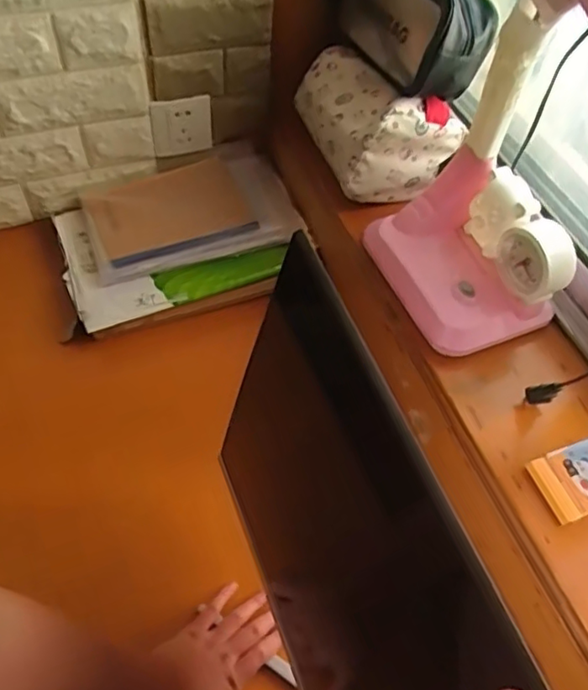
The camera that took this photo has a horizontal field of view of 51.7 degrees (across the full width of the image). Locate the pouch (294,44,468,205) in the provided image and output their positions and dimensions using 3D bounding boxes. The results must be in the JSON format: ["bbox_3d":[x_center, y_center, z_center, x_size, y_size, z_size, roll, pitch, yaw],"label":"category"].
[{"bbox_3d":[0.100,-0.297,0.799,0.140,0.114,0.200,-18,58,-15],"label":"pouch"}]

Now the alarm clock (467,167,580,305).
[{"bbox_3d":[0.241,-0.115,0.651,0.046,0.075,0.140,-18,58,-15],"label":"alarm clock"}]

